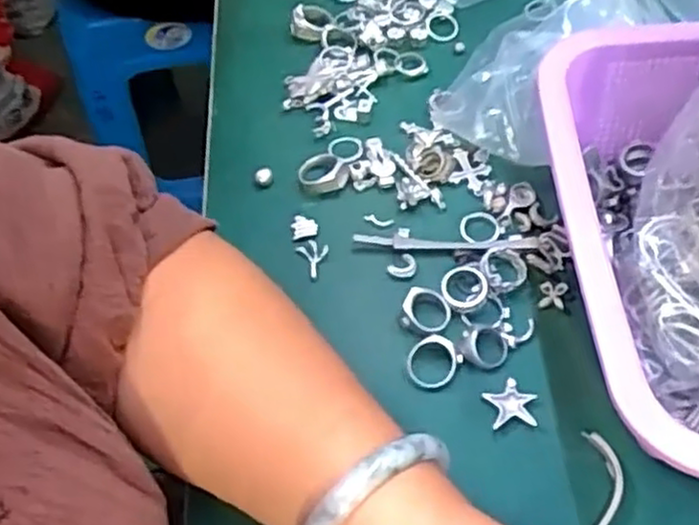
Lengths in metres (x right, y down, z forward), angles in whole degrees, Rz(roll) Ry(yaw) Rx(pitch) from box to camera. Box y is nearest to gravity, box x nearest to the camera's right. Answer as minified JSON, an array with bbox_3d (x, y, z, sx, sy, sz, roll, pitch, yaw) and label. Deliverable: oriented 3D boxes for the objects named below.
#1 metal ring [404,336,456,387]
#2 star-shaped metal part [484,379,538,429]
[{"bbox_3d":[0.039,0.048,0.348,0.024,0.004,0.024,-3,75,10],"label":"metal ring"},{"bbox_3d":[0.075,0.066,0.336,0.022,0.006,0.021,-10,57,-3],"label":"star-shaped metal part"}]

